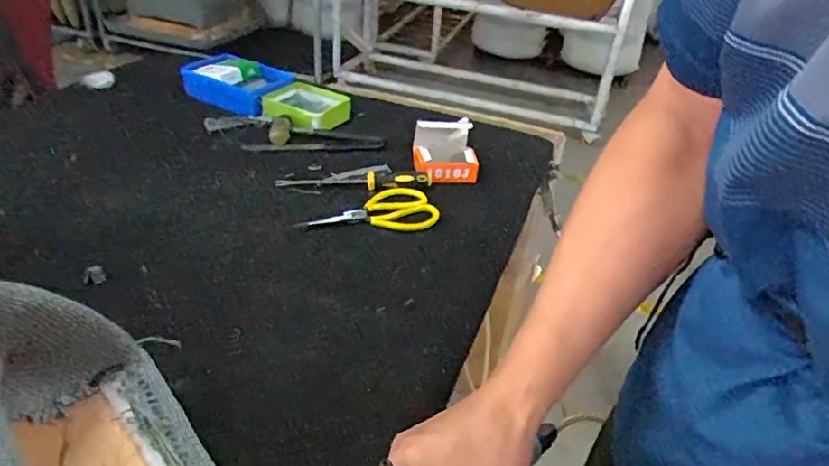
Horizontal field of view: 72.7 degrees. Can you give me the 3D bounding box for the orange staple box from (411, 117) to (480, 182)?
[{"bbox_3d":[0.052,-0.140,0.987,0.107,0.078,0.108,0,35,-9],"label":"orange staple box"}]

